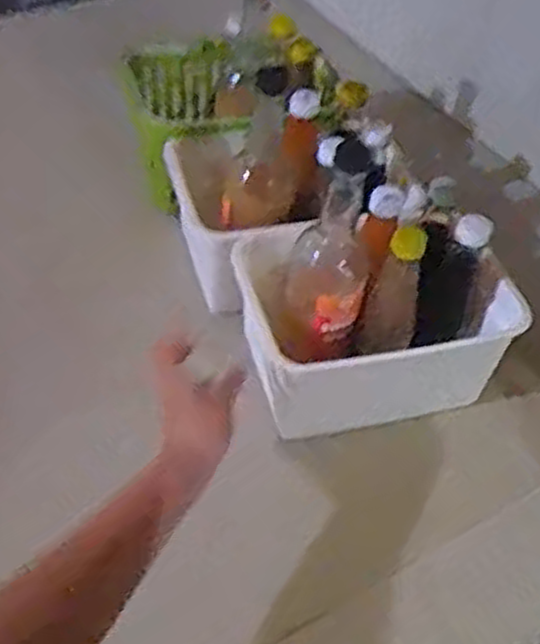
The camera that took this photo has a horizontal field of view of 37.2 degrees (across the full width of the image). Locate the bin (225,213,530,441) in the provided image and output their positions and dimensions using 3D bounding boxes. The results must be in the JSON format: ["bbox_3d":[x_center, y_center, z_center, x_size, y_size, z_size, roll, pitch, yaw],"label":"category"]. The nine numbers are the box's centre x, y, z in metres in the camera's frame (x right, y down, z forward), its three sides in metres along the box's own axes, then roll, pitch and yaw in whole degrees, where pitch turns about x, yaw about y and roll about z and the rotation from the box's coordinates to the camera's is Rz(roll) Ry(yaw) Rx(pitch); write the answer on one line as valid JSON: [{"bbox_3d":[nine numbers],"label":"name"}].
[{"bbox_3d":[0.116,-0.016,0.847,0.256,0.209,0.182,-7,50,-13],"label":"bin"}]

